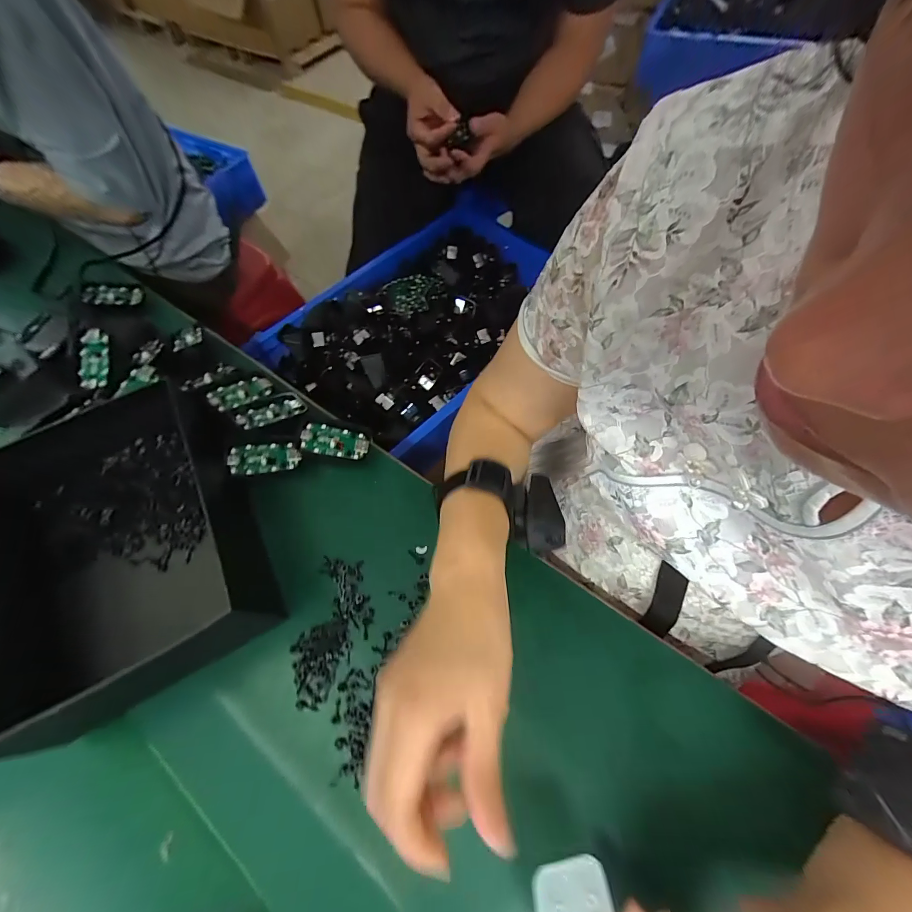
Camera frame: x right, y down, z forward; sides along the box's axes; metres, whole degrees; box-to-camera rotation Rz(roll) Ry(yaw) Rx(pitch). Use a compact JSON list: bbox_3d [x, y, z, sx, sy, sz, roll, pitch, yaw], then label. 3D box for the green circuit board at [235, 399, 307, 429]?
[{"bbox_3d":[-0.198,-0.046,0.412,0.067,0.008,0.031,-24,61,-31],"label":"green circuit board"}]

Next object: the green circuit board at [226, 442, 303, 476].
[{"bbox_3d":[-0.191,0.002,0.386,0.064,0.009,0.030,-5,58,-20],"label":"green circuit board"}]

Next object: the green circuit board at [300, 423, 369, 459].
[{"bbox_3d":[-0.123,-0.016,0.393,0.064,0.004,0.033,10,62,-15],"label":"green circuit board"}]

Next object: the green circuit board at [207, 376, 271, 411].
[{"bbox_3d":[-0.236,-0.070,0.425,0.032,0.006,0.065,47,49,11],"label":"green circuit board"}]

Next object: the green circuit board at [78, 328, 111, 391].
[{"bbox_3d":[-0.410,-0.110,0.435,0.032,0.007,0.065,2,90,0],"label":"green circuit board"}]

